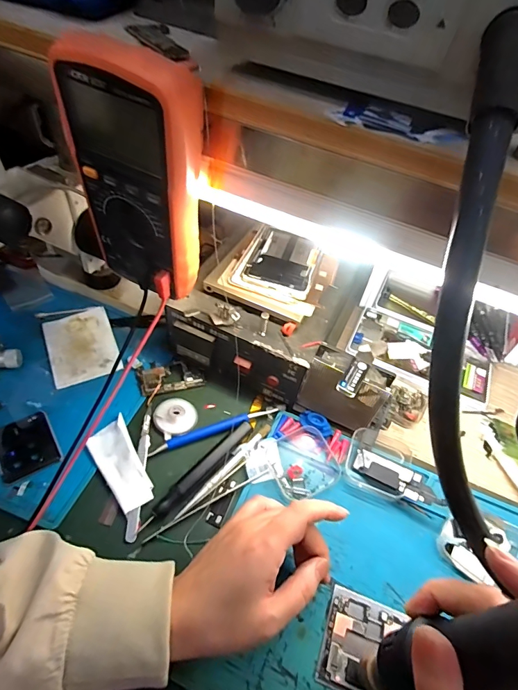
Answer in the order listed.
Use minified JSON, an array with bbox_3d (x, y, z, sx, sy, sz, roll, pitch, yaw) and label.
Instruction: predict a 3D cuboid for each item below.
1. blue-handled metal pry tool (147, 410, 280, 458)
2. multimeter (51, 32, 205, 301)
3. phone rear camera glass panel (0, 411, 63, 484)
[{"bbox_3d":[-0.046,0.087,0.422,0.138,0.007,0.014,-14,53,-18],"label":"blue-handled metal pry tool"},{"bbox_3d":[-0.082,-0.119,0.293,0.089,0.168,0.053,29,53,16],"label":"multimeter"},{"bbox_3d":[-0.229,0.099,0.392,0.051,0.007,0.062,-25,57,-25],"label":"phone rear camera glass panel"}]

